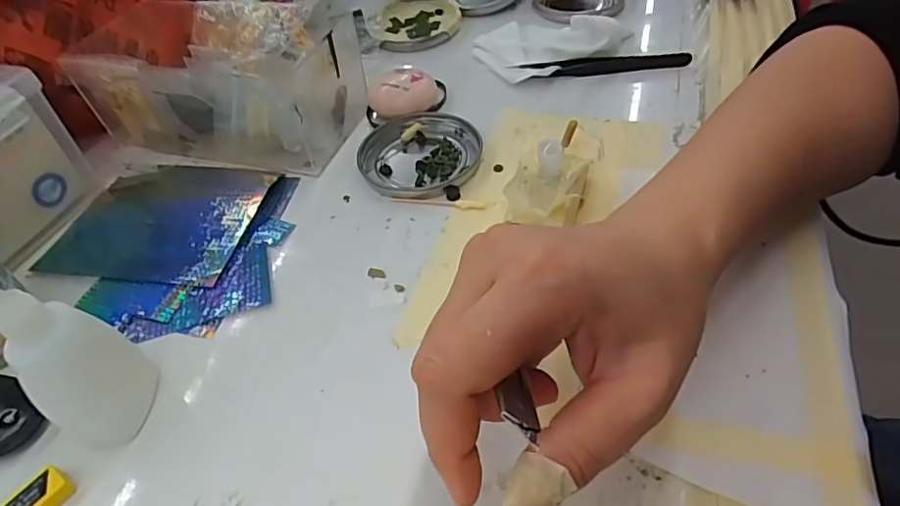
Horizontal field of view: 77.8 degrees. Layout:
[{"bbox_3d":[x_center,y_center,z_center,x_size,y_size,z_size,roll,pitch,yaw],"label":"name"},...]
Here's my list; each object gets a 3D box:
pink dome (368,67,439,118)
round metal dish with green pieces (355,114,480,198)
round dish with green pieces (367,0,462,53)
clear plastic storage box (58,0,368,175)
[{"bbox_3d":[-0.035,-0.113,0.397,0.047,0.024,0.037,4,48,11],"label":"pink dome"},{"bbox_3d":[-0.020,-0.065,0.363,0.078,0.009,0.076,-4,47,4],"label":"round metal dish with green pieces"},{"bbox_3d":[-0.032,-0.203,0.488,0.078,0.010,0.086,-20,48,-11],"label":"round dish with green pieces"},{"bbox_3d":[-0.160,-0.119,0.388,0.181,0.070,0.098,11,50,17],"label":"clear plastic storage box"}]

